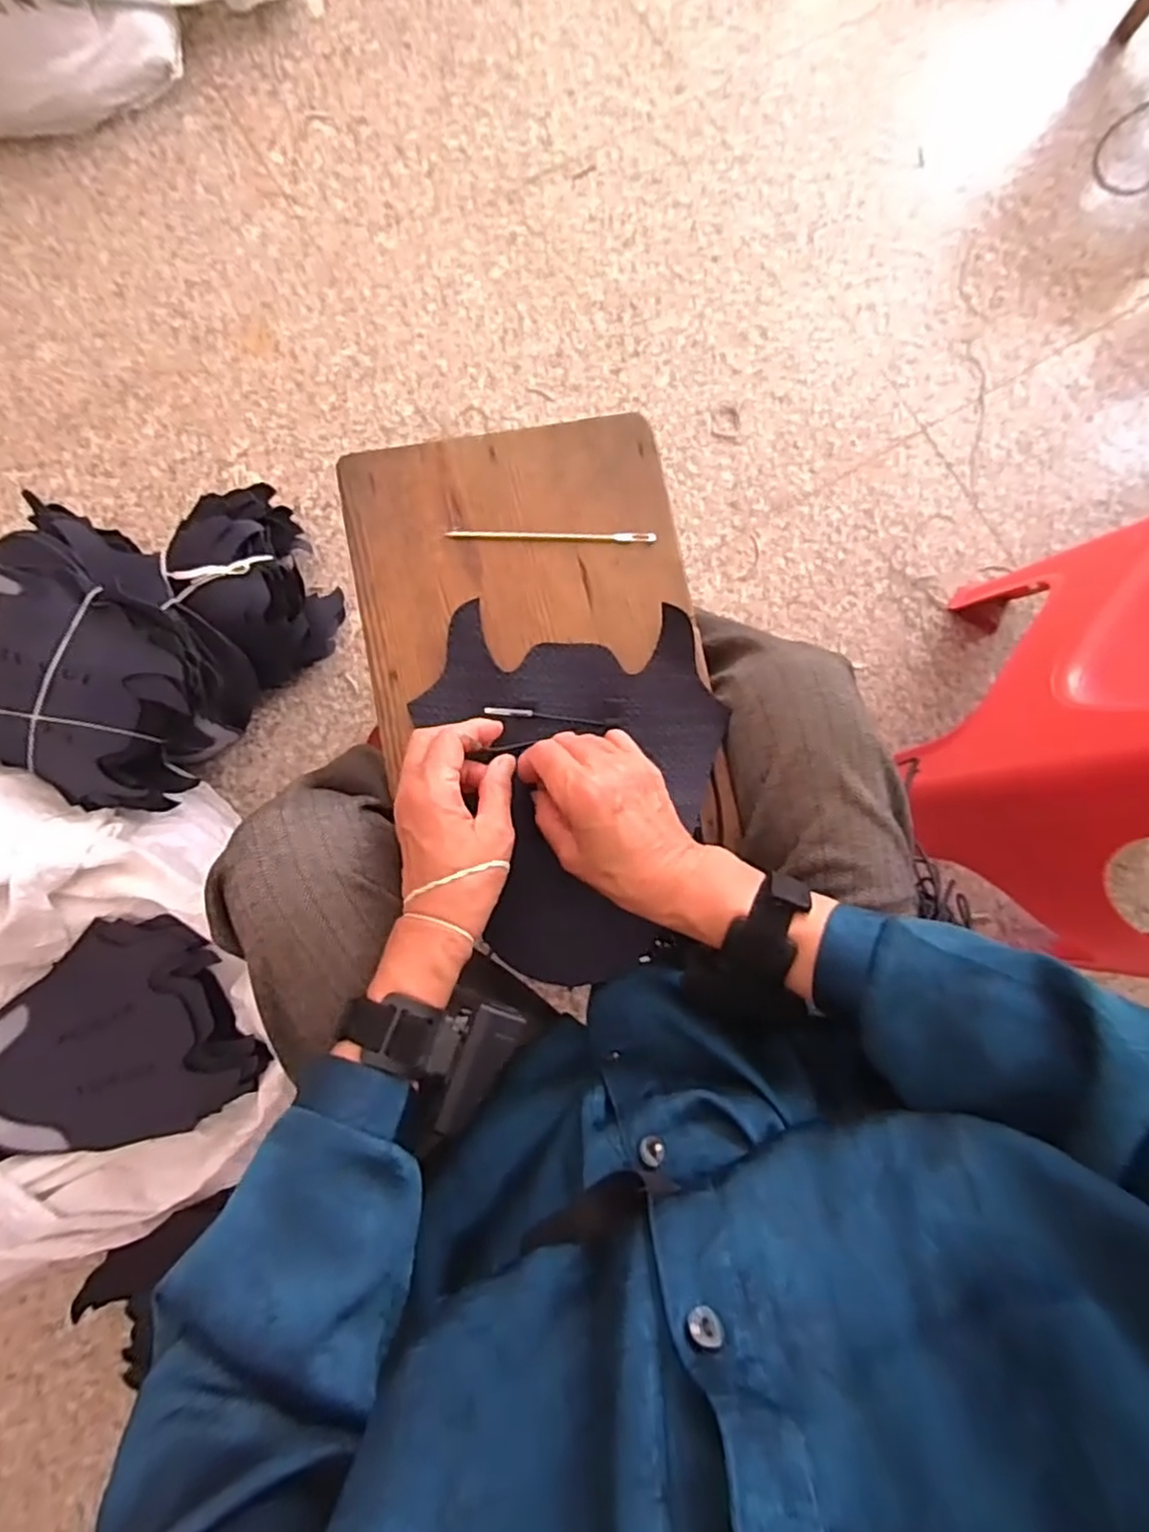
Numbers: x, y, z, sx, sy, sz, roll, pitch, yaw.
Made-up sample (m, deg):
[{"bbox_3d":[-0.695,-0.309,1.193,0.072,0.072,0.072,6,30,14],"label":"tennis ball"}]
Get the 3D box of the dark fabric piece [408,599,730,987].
[{"bbox_3d":[-0.004,0.017,0.451,0.197,0.020,0.241,3,84,-4],"label":"dark fabric piece"}]

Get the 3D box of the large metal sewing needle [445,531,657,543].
[{"bbox_3d":[-0.016,-0.165,0.483,0.146,0.010,0.007,1,84,-4],"label":"large metal sewing needle"}]

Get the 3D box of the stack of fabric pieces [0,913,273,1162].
[{"bbox_3d":[-0.478,0.286,0.691,0.260,0.052,0.217,-26,87,-7],"label":"stack of fabric pieces"}]

